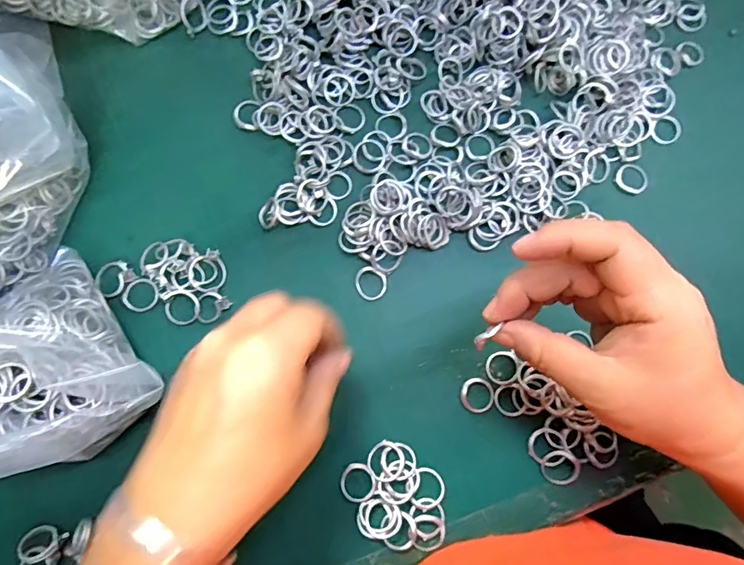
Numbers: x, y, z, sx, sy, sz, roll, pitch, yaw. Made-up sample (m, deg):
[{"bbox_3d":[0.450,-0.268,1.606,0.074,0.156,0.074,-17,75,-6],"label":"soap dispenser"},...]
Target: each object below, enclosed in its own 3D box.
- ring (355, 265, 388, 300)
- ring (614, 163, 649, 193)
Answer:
[{"bbox_3d":[0.000,0.000,0.321,0.020,0.004,0.021,0,78,-1],"label":"ring"},{"bbox_3d":[0.180,-0.072,0.343,0.022,0.004,0.021,0,78,-1],"label":"ring"}]

